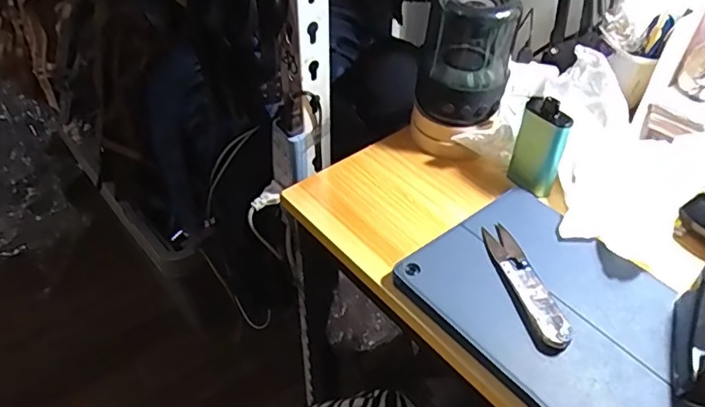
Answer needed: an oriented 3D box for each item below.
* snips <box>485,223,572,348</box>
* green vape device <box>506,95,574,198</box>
[{"bbox_3d":[0.133,0.058,0.425,0.026,0.012,0.118,-10,46,-10],"label":"snips"},{"bbox_3d":[0.170,-0.052,0.499,0.015,0.092,0.044,-30,52,-27],"label":"green vape device"}]

